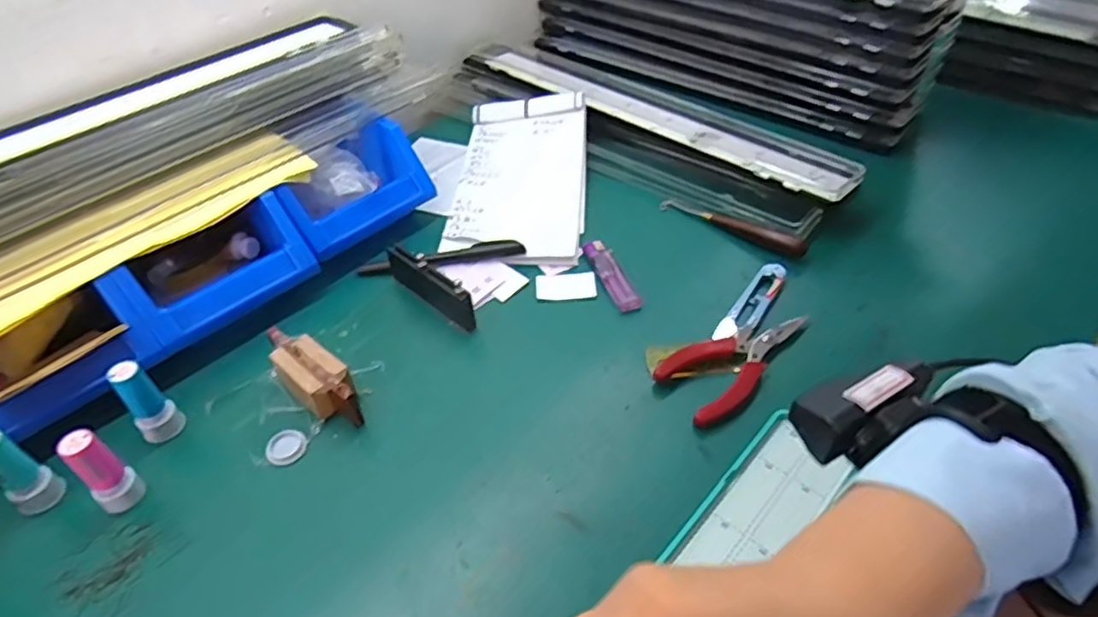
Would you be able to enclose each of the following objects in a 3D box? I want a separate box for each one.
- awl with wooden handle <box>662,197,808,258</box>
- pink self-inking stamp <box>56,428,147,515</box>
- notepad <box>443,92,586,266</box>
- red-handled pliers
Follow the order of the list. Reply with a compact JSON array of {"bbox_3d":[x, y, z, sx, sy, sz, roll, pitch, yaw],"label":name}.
[{"bbox_3d":[0.153,-0.071,0.550,0.127,0.020,0.013,31,53,28],"label":"awl with wooden handle"},{"bbox_3d":[-0.259,0.095,0.379,0.018,0.060,0.024,31,54,28],"label":"pink self-inking stamp"},{"bbox_3d":[-0.027,-0.121,0.596,0.116,0.019,0.206,-1,53,9],"label":"notepad"},{"bbox_3d":[0.136,0.036,0.449,0.120,0.010,0.052,-23,49,-20],"label":"red-handled pliers"}]

